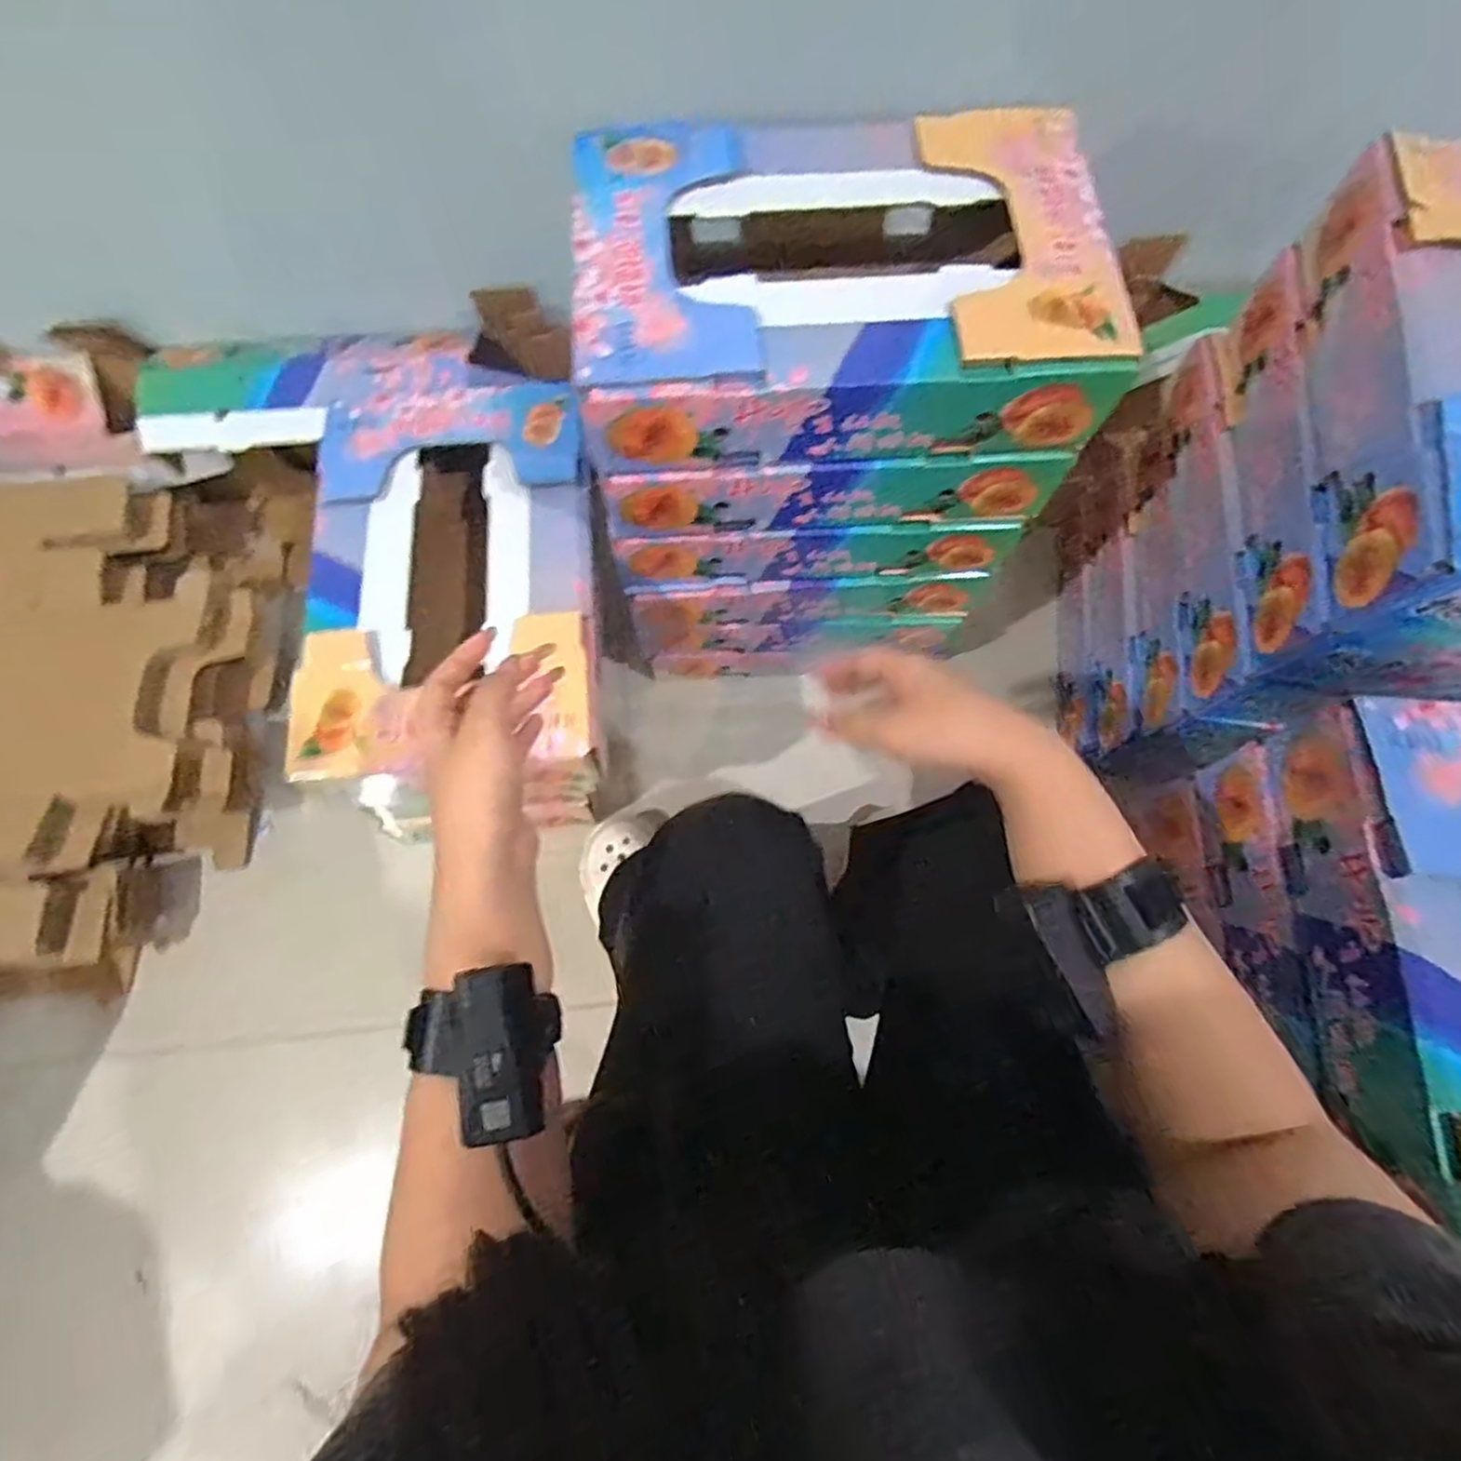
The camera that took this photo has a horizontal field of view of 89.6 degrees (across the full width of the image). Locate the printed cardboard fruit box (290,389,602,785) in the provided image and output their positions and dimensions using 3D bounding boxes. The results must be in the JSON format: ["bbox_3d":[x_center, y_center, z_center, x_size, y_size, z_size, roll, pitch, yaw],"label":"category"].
[{"bbox_3d":[-0.255,-0.139,0.701,0.249,0.103,0.389,-6,70,-3],"label":"printed cardboard fruit box"}]

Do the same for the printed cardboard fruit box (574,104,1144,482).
[{"bbox_3d":[0.083,-0.341,0.592,0.390,0.125,0.255,-2,70,-2],"label":"printed cardboard fruit box"}]

